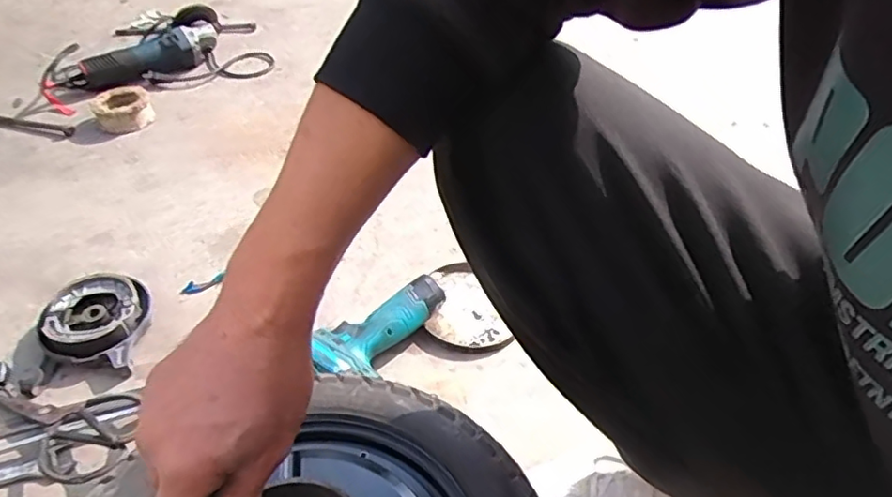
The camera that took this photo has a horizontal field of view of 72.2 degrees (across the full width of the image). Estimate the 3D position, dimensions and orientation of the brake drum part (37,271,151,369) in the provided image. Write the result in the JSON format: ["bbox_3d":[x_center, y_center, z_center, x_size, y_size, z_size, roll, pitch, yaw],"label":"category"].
[{"bbox_3d":[-0.425,0.083,0.744,0.114,0.035,0.130,1,43,-2],"label":"brake drum part"}]

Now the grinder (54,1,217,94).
[{"bbox_3d":[-0.601,-0.392,1.222,0.335,0.096,0.119,-31,52,-29],"label":"grinder"}]

